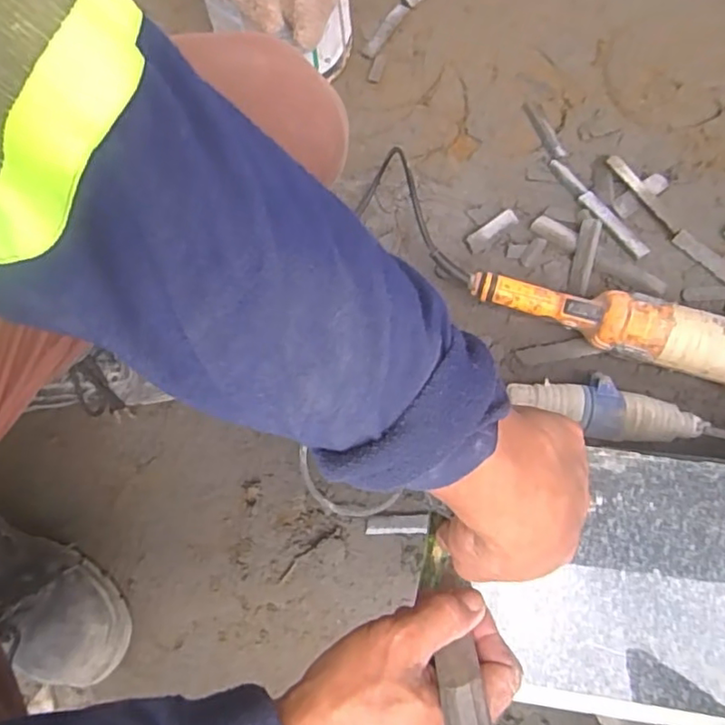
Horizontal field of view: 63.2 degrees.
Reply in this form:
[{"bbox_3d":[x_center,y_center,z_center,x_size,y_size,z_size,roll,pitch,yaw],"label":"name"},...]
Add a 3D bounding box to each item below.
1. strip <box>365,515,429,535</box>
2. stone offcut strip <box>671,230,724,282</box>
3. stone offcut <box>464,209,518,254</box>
[{"bbox_3d":[0.037,0.171,0.621,0.065,0.007,0.019,-1,77,1],"label":"strip"},{"bbox_3d":[0.387,-0.115,0.659,0.087,0.007,0.020,44,82,10],"label":"stone offcut strip"},{"bbox_3d":[0.147,-0.151,0.679,0.069,0.012,0.017,-36,79,-6],"label":"stone offcut"}]

